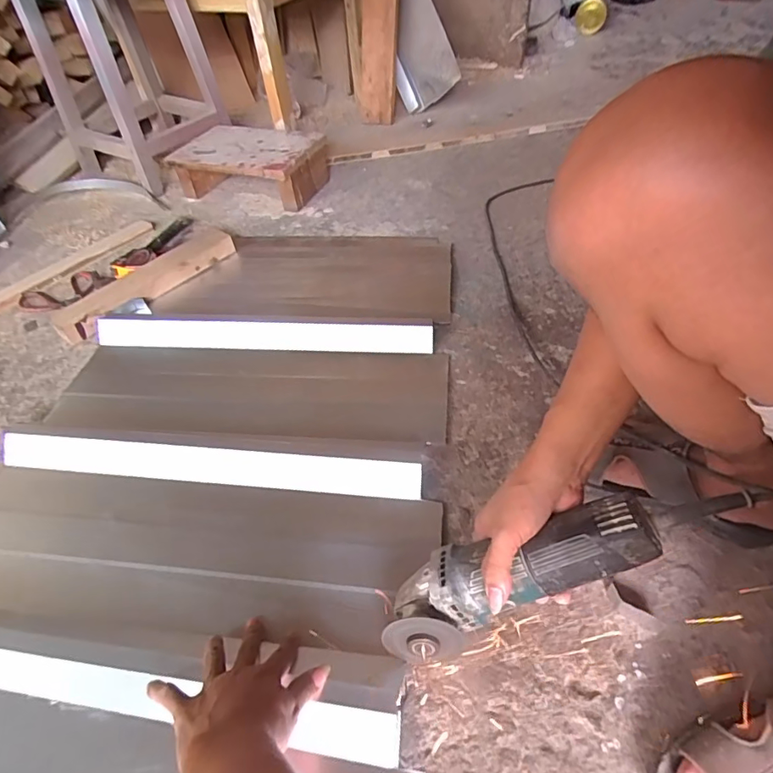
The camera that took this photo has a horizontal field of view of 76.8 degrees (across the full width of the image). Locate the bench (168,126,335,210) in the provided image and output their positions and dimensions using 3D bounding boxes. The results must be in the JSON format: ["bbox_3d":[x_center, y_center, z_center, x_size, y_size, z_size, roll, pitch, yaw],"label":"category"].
[{"bbox_3d":[-0.326,-0.542,1.191,0.345,0.110,0.232,14,49,19],"label":"bench"}]

